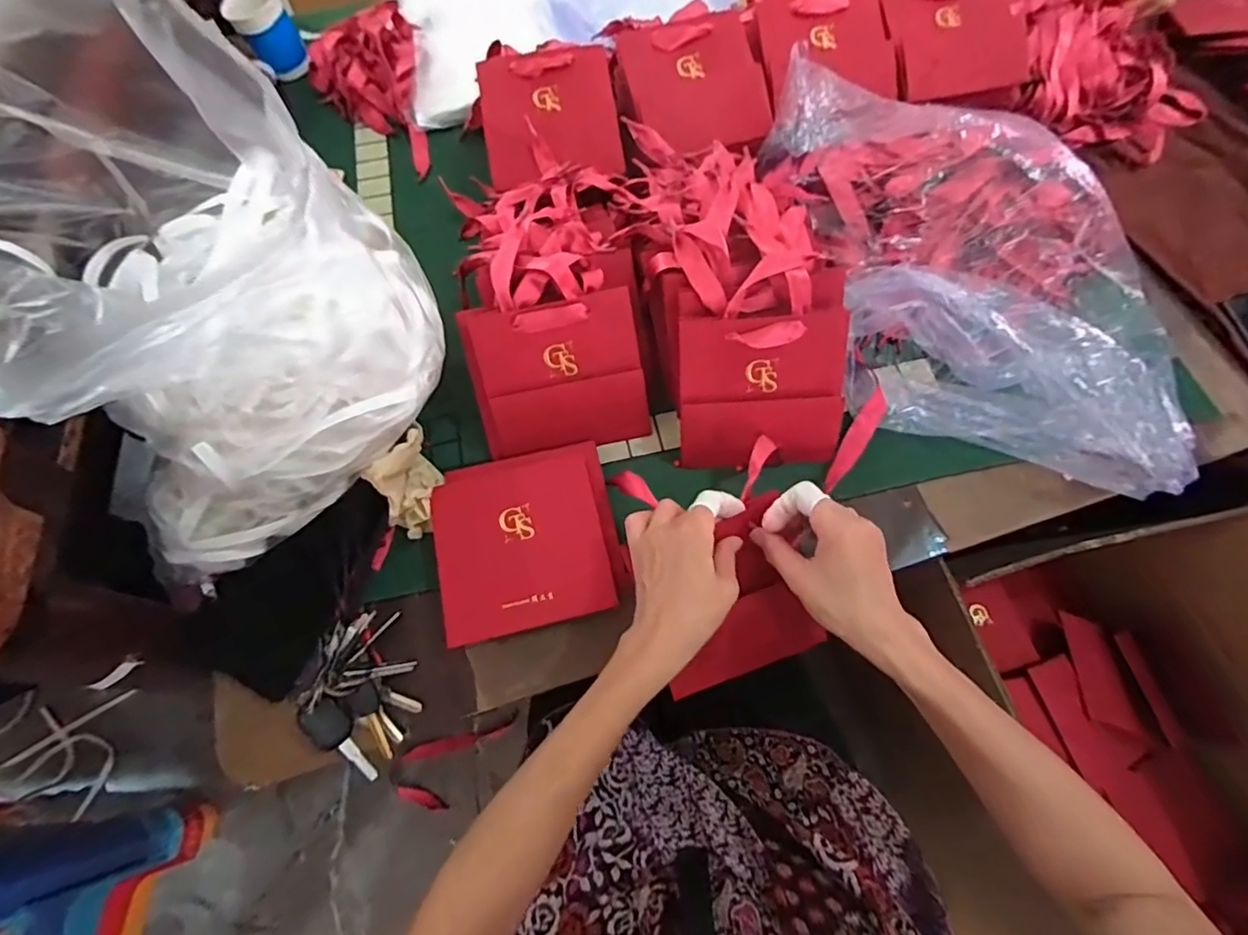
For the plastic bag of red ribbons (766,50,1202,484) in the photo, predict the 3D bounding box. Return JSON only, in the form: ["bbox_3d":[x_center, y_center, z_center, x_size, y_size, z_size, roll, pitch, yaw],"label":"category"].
[{"bbox_3d":[0.330,-0.190,0.541,0.262,0.122,0.476,-17,67,-7],"label":"plastic bag of red ribbons"}]

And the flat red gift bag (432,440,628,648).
[{"bbox_3d":[-0.083,0.058,0.499,0.151,0.018,0.153,-14,67,-5],"label":"flat red gift bag"}]

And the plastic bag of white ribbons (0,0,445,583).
[{"bbox_3d":[-0.301,-0.128,0.407,0.276,0.265,0.254,-34,70,-13],"label":"plastic bag of white ribbons"}]

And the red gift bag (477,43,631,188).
[{"bbox_3d":[-0.082,-0.385,0.631,0.141,0.055,0.153,-10,92,-5],"label":"red gift bag"}]

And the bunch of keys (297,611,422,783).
[{"bbox_3d":[-0.209,0.178,0.467,0.090,0.034,0.101,28,70,12],"label":"bunch of keys"}]

